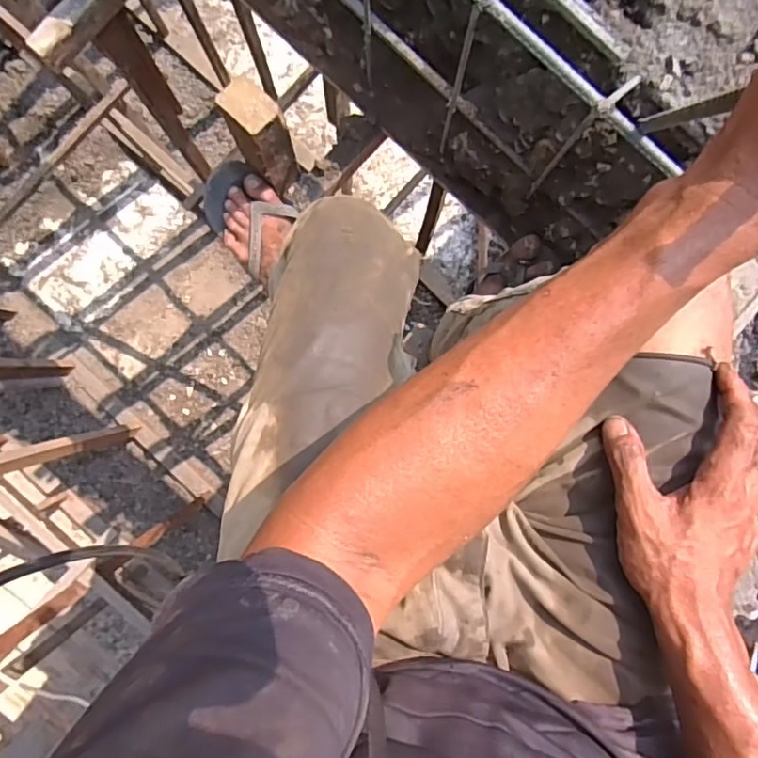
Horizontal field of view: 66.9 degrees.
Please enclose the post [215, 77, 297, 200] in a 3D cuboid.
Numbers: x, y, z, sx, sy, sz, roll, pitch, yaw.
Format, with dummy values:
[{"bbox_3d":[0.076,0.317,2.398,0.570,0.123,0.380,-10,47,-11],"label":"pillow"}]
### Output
[{"bbox_3d":[-0.159,-0.318,0.774,0.069,0.203,0.056,35,89,-1],"label":"post"}]

